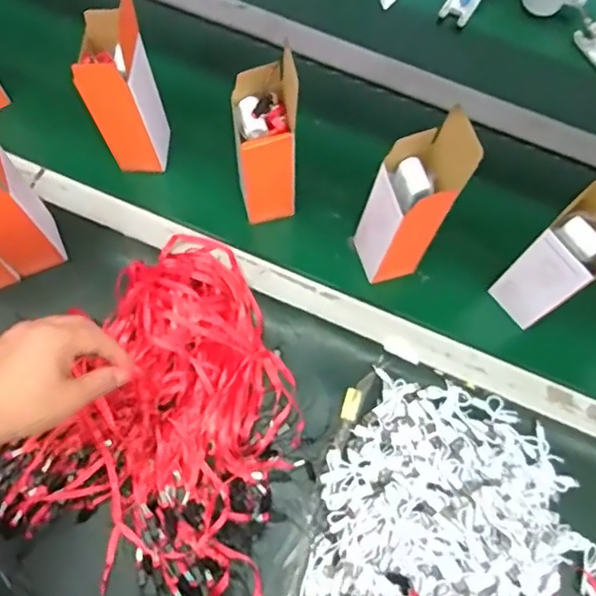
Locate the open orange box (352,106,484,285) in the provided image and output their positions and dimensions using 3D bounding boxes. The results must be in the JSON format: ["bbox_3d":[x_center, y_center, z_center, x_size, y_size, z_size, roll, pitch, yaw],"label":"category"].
[{"bbox_3d":[0.113,-0.094,0.651,0.084,0.224,0.086,-16,72,-7],"label":"open orange box"}]

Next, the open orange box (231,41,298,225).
[{"bbox_3d":[-0.034,-0.170,0.688,0.064,0.200,0.092,-2,71,-3],"label":"open orange box"}]

